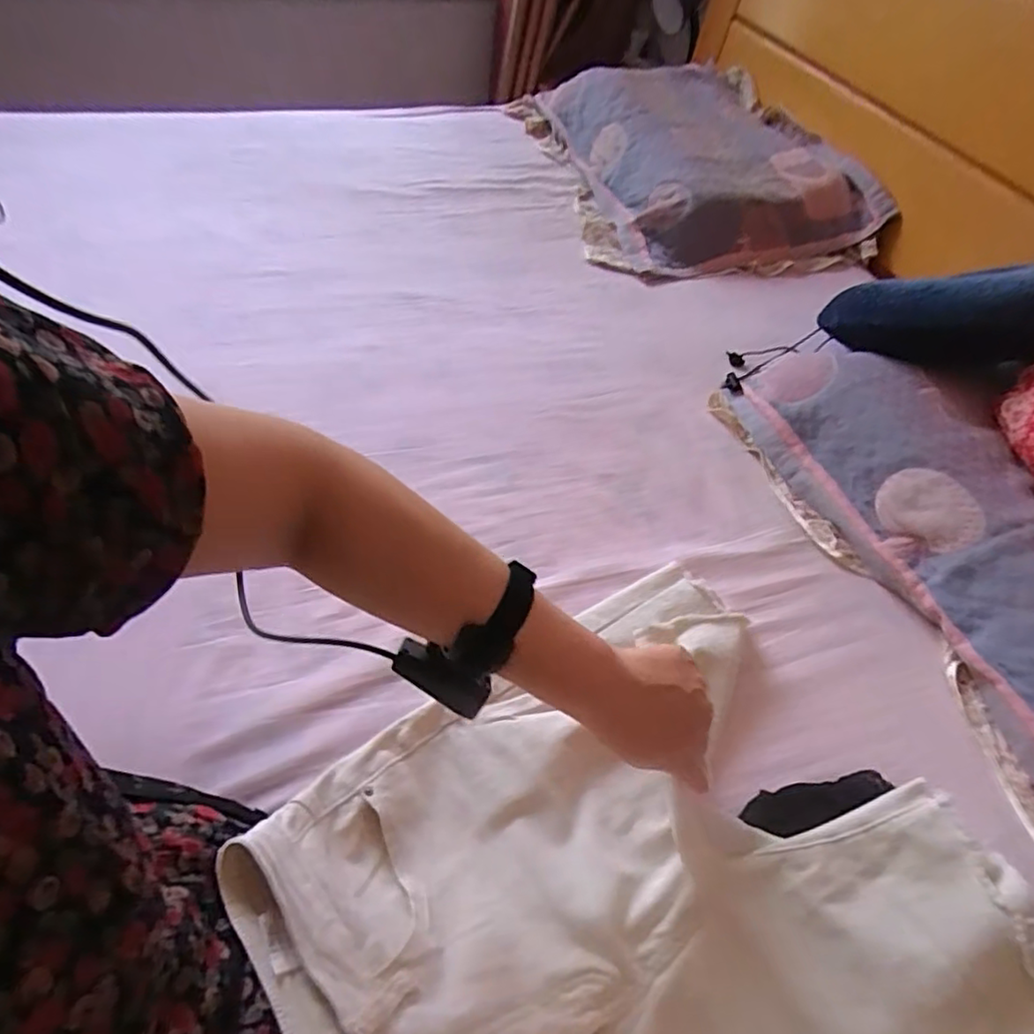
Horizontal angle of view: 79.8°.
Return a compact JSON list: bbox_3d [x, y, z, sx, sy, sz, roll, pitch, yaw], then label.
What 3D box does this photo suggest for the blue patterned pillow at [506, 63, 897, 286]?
[{"bbox_3d":[0.304,-0.660,1.132,0.464,0.121,0.622,-9,53,-12],"label":"blue patterned pillow"}]

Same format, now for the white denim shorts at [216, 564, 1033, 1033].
[{"bbox_3d":[0.106,0.289,0.402,0.461,0.106,0.422,-20,58,-19],"label":"white denim shorts"}]

